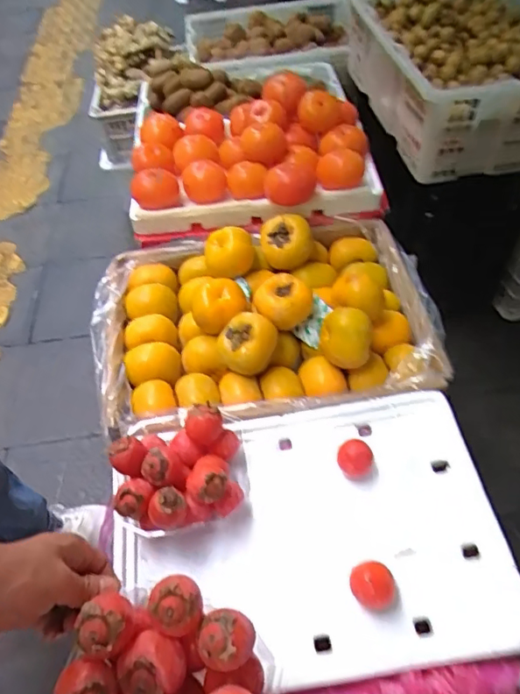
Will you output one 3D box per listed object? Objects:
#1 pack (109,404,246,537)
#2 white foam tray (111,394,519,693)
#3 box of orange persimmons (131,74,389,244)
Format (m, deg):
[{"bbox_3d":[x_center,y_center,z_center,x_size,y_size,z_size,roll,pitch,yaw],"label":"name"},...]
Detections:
[{"bbox_3d":[-0.092,0.137,0.622,0.146,0.072,0.150,-7,53,-2],"label":"pack"},{"bbox_3d":[0.047,0.206,0.605,0.422,0.049,0.298,-8,53,-3],"label":"white foam tray"},{"bbox_3d":[-0.017,-0.344,0.948,0.417,0.164,0.261,-6,53,-1],"label":"box of orange persimmons"}]

